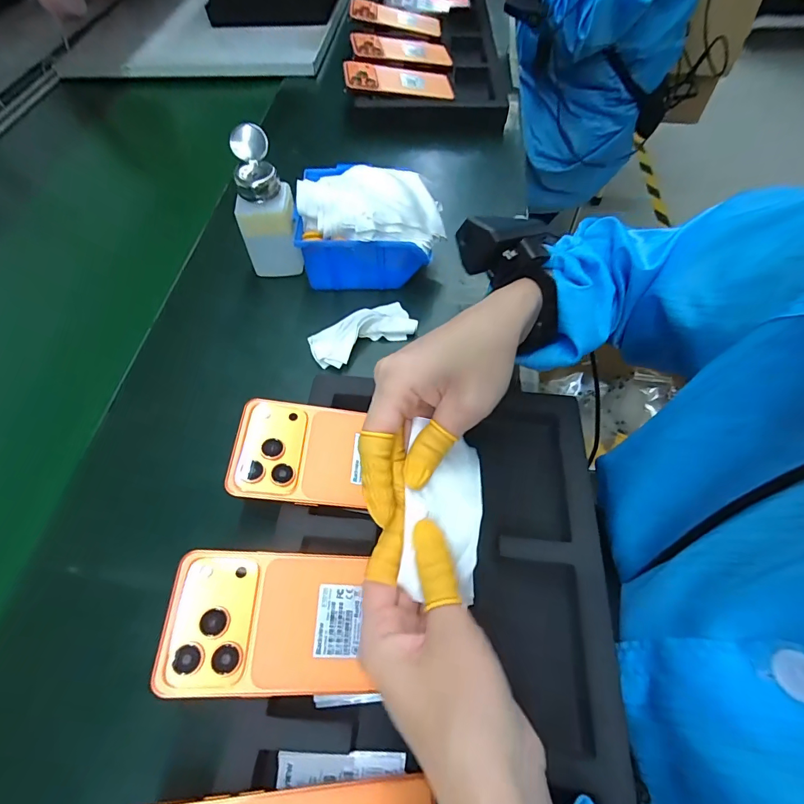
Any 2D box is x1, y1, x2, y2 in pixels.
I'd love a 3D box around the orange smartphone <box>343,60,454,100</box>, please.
[{"bbox_3d":[-0.006,-0.494,0.645,0.163,0.010,0.088,1,66,-10],"label":"orange smartphone"}]

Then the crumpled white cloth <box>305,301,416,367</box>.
[{"bbox_3d":[-0.040,-0.072,0.417,0.103,0.017,0.051,-28,61,-14],"label":"crumpled white cloth"}]

